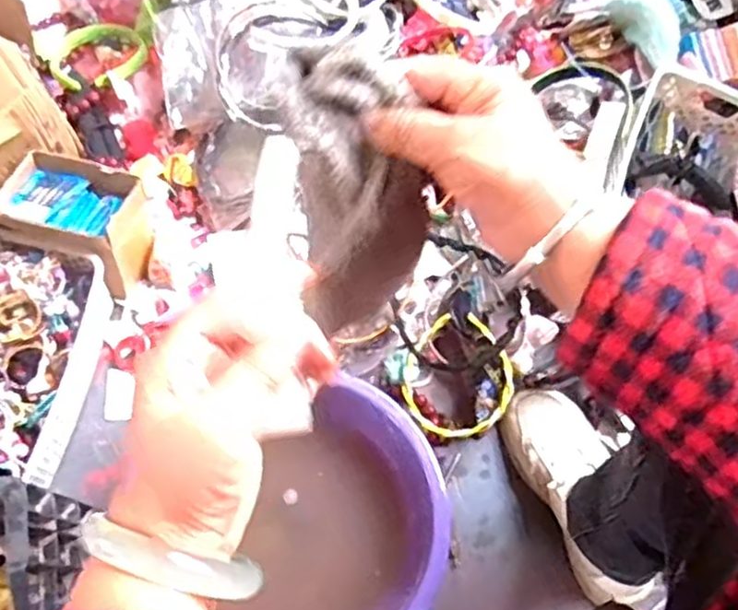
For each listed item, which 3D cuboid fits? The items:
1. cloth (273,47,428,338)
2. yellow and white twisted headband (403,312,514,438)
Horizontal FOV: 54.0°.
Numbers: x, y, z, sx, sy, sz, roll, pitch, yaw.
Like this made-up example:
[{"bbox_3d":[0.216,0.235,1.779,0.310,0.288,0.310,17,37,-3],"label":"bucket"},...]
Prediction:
[{"bbox_3d":[-0.004,-0.053,0.379,0.064,0.153,0.043,-14,39,-8],"label":"cloth"},{"bbox_3d":[0.096,0.078,0.794,0.119,0.014,0.128,-5,77,21],"label":"yellow and white twisted headband"}]

